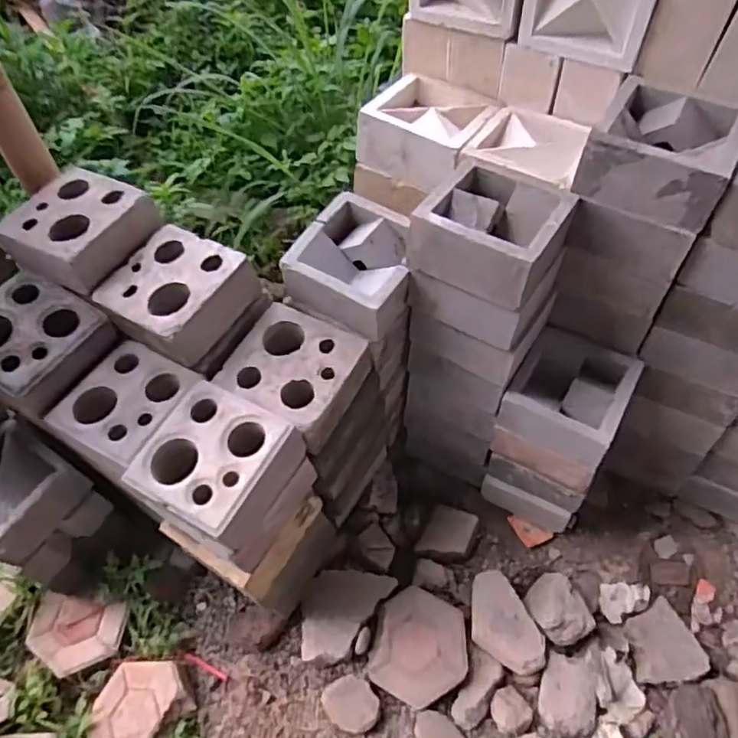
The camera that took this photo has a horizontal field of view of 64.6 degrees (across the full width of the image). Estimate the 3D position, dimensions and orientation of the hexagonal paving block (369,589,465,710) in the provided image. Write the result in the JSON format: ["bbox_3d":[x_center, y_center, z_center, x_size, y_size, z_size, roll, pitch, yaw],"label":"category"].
[{"bbox_3d":[0.105,0.559,1.175,0.182,0.049,0.207,14,61,7],"label":"hexagonal paving block"}]

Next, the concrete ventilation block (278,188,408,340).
[{"bbox_3d":[-0.019,-0.190,1.037,0.214,0.100,0.213,30,62,20],"label":"concrete ventilation block"}]

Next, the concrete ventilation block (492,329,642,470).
[{"bbox_3d":[0.381,0.038,1.111,0.194,0.108,0.204,26,61,18],"label":"concrete ventilation block"}]

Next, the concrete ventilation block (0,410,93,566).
[{"bbox_3d":[-0.700,0.238,1.126,0.206,0.108,0.195,28,62,19],"label":"concrete ventilation block"}]

